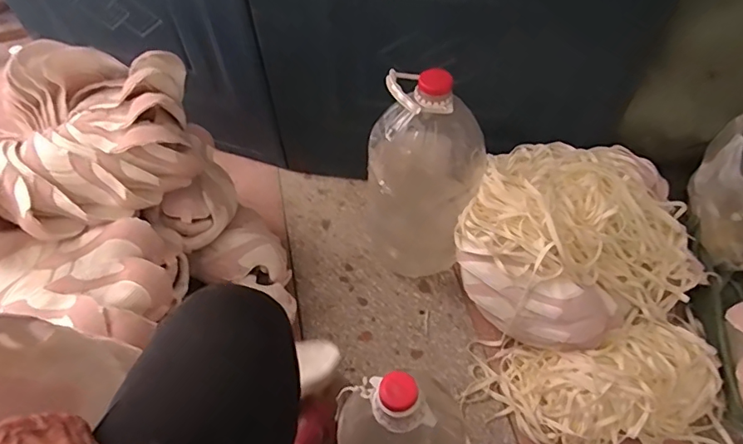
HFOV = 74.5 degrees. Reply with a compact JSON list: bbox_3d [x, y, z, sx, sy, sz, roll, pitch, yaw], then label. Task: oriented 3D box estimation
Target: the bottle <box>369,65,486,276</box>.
[{"bbox_3d":[0.087,-0.064,0.856,0.182,0.411,0.171,-4,54,-1],"label":"bottle"}]

